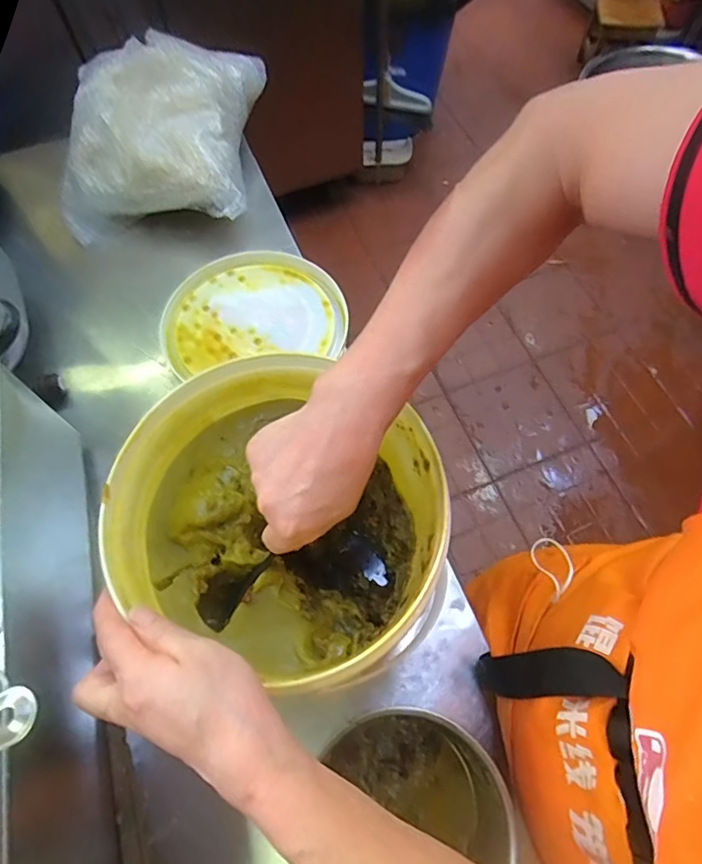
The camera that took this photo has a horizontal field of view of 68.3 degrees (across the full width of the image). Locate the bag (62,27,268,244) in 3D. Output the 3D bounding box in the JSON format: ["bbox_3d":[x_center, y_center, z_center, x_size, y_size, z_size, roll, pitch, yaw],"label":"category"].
[{"bbox_3d":[-0.287,-0.463,0.774,0.274,0.130,0.317,0,64,1],"label":"bag"}]

